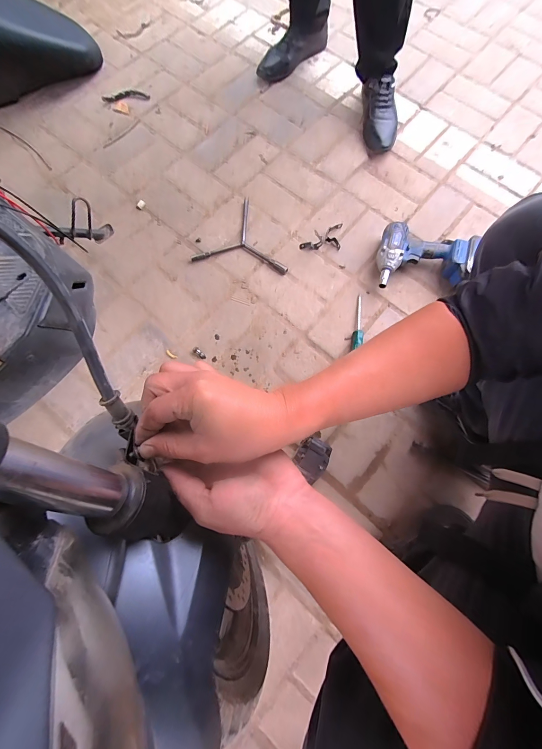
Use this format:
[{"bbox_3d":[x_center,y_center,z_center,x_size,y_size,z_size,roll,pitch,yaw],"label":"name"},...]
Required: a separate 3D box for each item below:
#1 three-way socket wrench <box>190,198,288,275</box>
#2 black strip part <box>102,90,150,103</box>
[{"bbox_3d":[-0.064,-0.360,0.782,0.235,0.012,0.200,9,74,1],"label":"three-way socket wrench"},{"bbox_3d":[-0.439,-0.839,0.927,0.136,0.012,0.037,-10,74,-4],"label":"black strip part"}]

